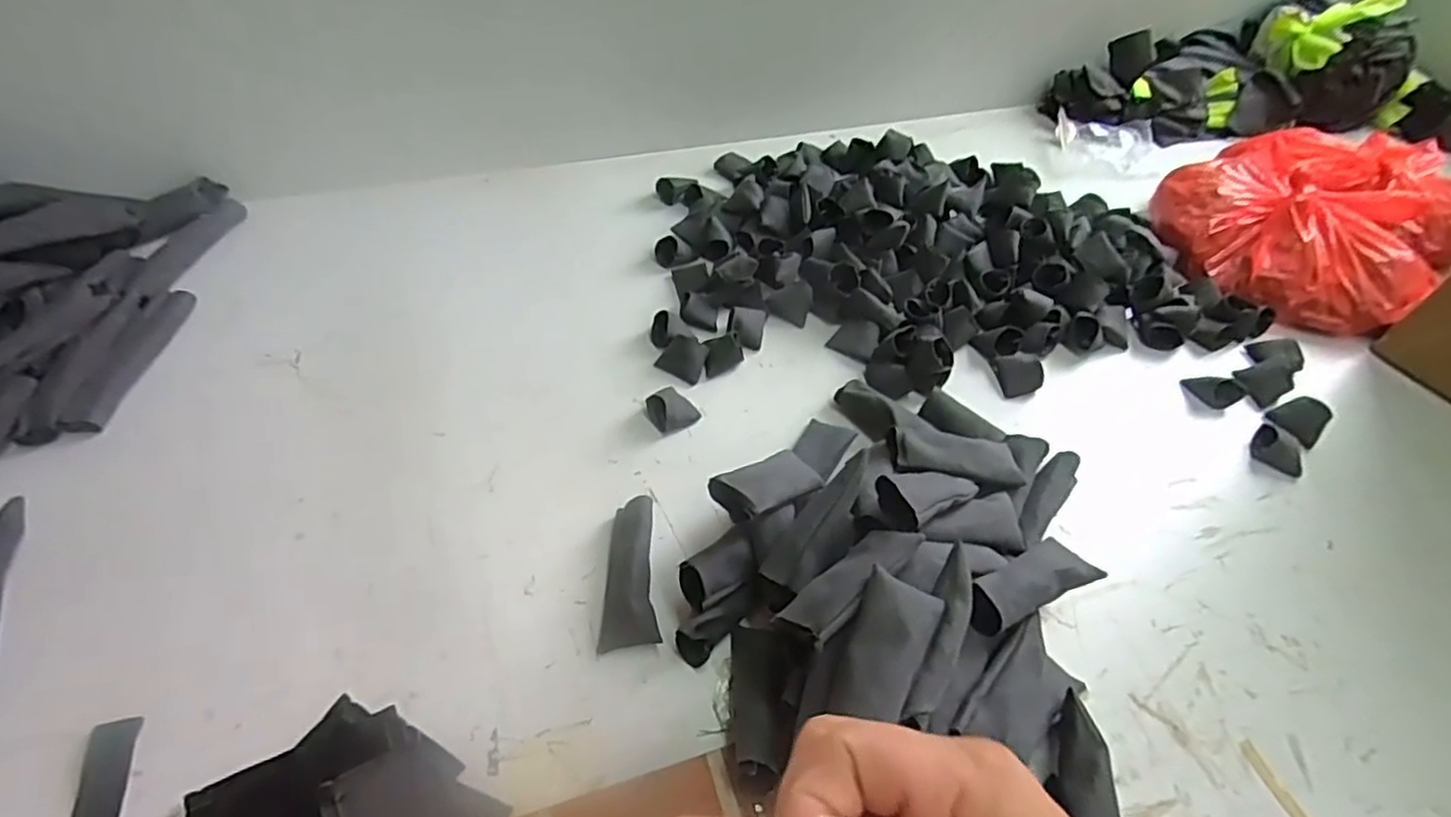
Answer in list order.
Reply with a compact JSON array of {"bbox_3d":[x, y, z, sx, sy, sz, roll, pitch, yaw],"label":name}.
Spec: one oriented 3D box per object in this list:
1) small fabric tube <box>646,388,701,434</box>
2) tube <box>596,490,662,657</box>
[{"bbox_3d":[-0.045,-0.003,0.584,0.038,0.025,0.037,-29,59,-25],"label":"small fabric tube"},{"bbox_3d":[-0.066,0.113,0.482,0.037,0.031,0.102,0,51,-5],"label":"tube"}]

